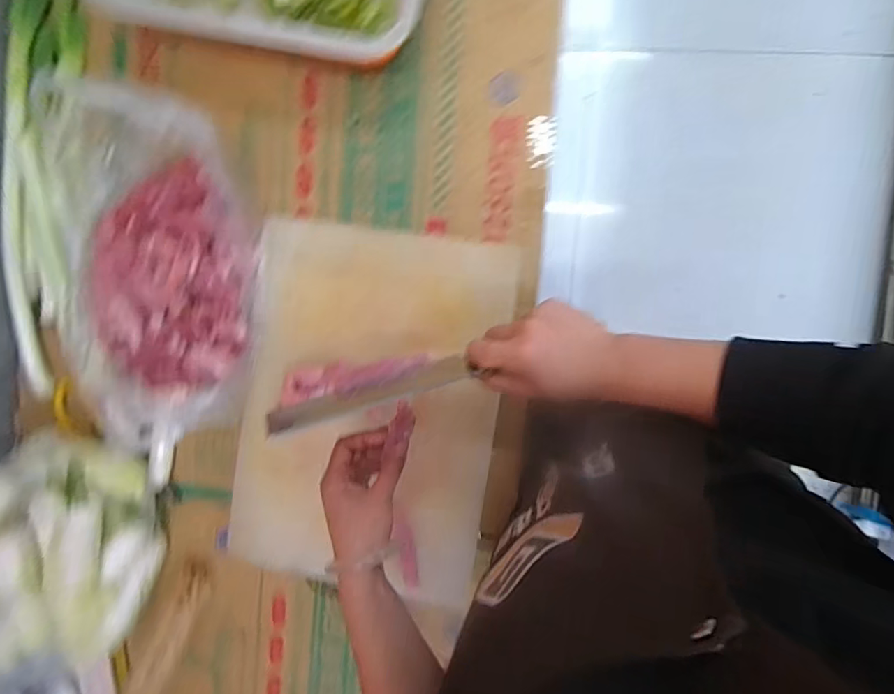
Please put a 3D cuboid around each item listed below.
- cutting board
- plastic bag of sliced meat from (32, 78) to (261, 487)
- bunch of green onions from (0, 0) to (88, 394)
[{"bbox_3d":[-0.099,0.093,0.645,0.325,0.028,0.477,9,95,6],"label":"cutting board"},{"bbox_3d":[-0.373,-0.065,0.643,0.259,0.129,0.463,-1,94,7],"label":"plastic bag of sliced meat"},{"bbox_3d":[-0.627,-0.249,0.782,0.138,0.050,0.616,7,95,6],"label":"bunch of green onions"}]

